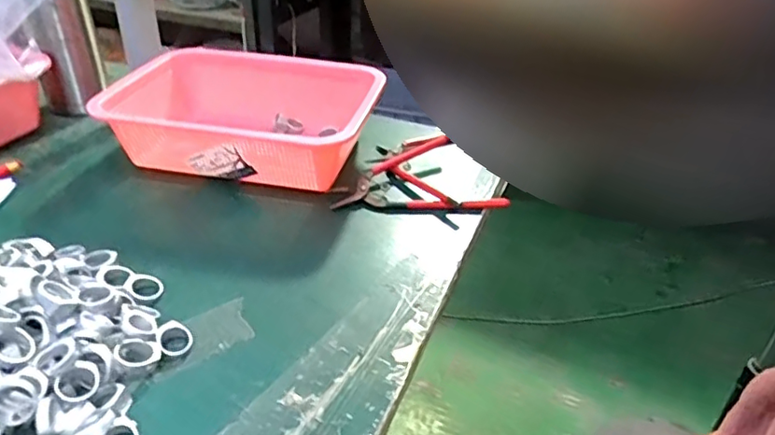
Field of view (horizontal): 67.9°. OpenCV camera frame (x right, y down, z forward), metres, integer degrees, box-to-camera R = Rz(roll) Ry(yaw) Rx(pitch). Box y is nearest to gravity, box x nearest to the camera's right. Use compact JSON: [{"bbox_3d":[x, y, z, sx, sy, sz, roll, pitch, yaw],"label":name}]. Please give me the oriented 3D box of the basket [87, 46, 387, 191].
[{"bbox_3d":[-0.147,-0.103,0.615,0.262,0.086,0.181,6,34,5],"label":"basket"}]

